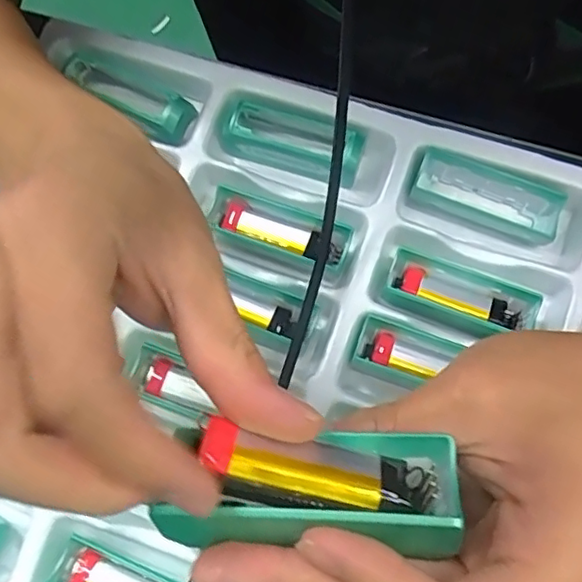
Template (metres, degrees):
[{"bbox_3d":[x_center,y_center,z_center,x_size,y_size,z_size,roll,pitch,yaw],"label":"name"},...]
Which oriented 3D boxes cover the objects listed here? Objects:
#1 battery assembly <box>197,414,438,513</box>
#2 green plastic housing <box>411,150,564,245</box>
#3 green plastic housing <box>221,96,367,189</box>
[{"bbox_3d":[0.007,0.047,0.157,0.061,0.013,0.017,12,75,-7],"label":"battery assembly"},{"bbox_3d":[0.108,-0.051,0.332,0.080,0.019,0.026,22,79,8],"label":"green plastic housing"},{"bbox_3d":[0.001,-0.086,0.351,0.080,0.030,0.028,14,78,6],"label":"green plastic housing"}]

